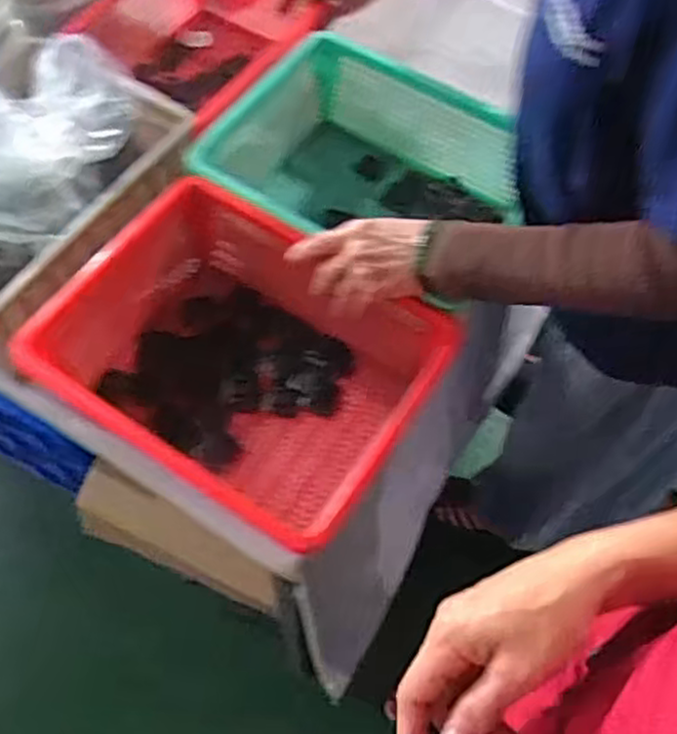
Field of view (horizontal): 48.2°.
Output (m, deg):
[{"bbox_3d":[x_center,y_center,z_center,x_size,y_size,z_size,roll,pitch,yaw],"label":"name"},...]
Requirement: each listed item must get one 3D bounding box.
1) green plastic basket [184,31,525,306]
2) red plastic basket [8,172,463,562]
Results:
[{"bbox_3d":[0.008,-0.199,0.791,0.289,0.121,0.244,29,64,12],"label":"green plastic basket"},{"bbox_3d":[-0.085,-0.009,0.671,0.316,0.112,0.246,30,64,13],"label":"red plastic basket"}]

